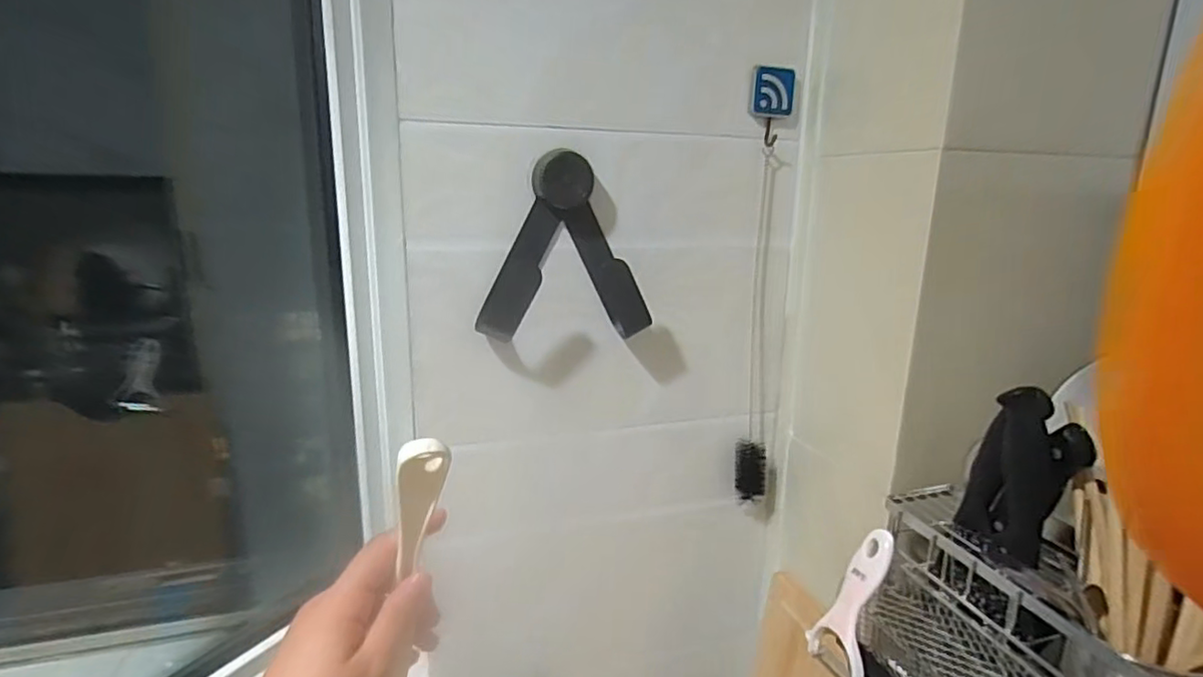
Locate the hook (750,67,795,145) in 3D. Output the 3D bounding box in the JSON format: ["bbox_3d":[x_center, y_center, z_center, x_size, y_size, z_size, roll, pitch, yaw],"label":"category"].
[{"bbox_3d":[0.170,-0.231,0.603,0.043,0.073,0.009,-2,20,-6],"label":"hook"}]

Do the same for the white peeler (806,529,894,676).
[{"bbox_3d":[0.206,0.215,0.493,0.019,0.123,0.069,19,-1,-18],"label":"white peeler"}]

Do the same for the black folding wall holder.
[{"bbox_3d":[-0.033,-0.085,0.566,0.161,0.158,0.044,-5,15,-26],"label":"black folding wall holder"}]

